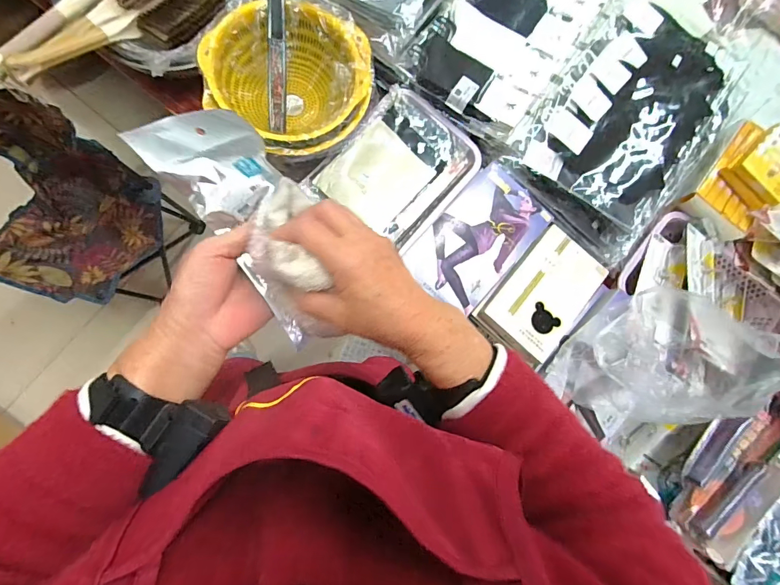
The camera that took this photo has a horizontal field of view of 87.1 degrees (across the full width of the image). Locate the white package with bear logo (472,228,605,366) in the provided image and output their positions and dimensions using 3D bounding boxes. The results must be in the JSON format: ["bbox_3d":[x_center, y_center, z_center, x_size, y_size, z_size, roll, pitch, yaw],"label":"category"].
[{"bbox_3d":[0.275,0.001,0.729,0.142,0.029,0.229,43,81,0],"label":"white package with bear logo"}]

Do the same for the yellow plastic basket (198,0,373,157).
[{"bbox_3d":[-0.172,-0.376,0.747,0.269,0.110,0.257,1,83,-6],"label":"yellow plastic basket"}]

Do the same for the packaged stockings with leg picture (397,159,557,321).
[{"bbox_3d":[0.161,-0.099,0.721,0.161,0.008,0.254,43,81,0],"label":"packaged stockings with leg picture"}]

